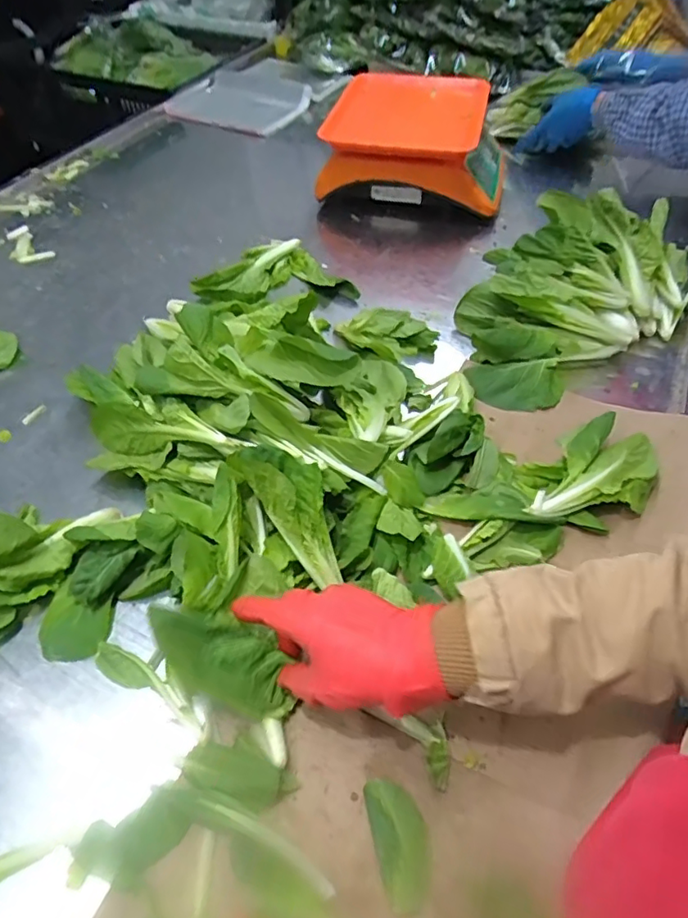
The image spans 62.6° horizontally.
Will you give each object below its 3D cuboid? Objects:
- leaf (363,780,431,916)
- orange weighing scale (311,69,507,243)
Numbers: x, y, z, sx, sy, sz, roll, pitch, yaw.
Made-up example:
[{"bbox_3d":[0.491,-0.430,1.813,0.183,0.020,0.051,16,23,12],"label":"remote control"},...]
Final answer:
[{"bbox_3d":[0.038,0.255,0.379,0.035,0.007,0.075,-9,53,-8],"label":"leaf"},{"bbox_3d":[0.112,-0.478,0.895,0.280,0.120,0.246,9,53,6],"label":"orange weighing scale"}]

